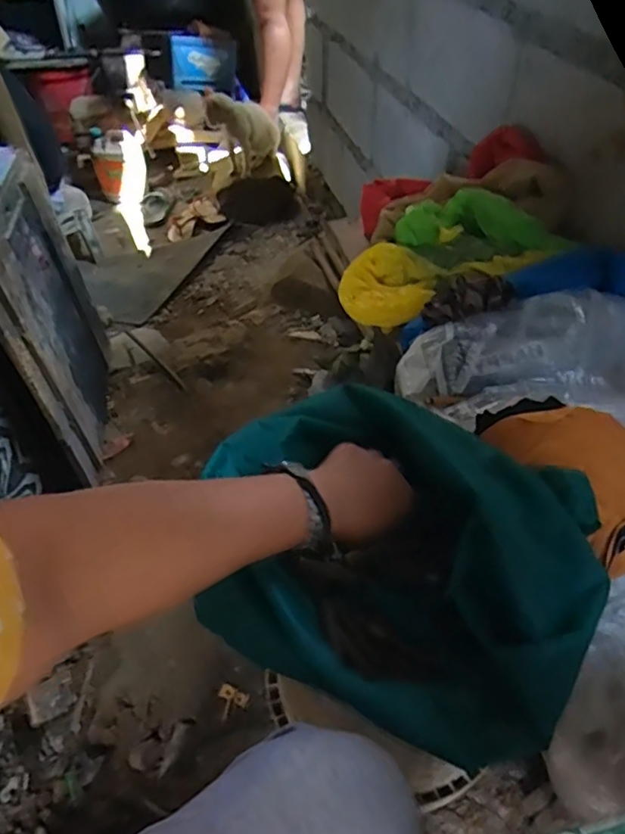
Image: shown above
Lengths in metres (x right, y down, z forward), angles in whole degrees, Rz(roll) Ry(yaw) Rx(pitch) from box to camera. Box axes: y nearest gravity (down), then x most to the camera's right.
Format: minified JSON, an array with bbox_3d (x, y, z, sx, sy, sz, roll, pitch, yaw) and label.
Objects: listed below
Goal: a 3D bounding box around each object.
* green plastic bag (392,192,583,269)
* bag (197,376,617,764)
[{"bbox_3d":[0.223,-0.253,0.822,0.213,0.062,0.101,-4,46,-4],"label":"green plastic bag"},{"bbox_3d":[0.064,0.101,0.516,0.323,0.122,0.258,18,47,16],"label":"bag"}]

